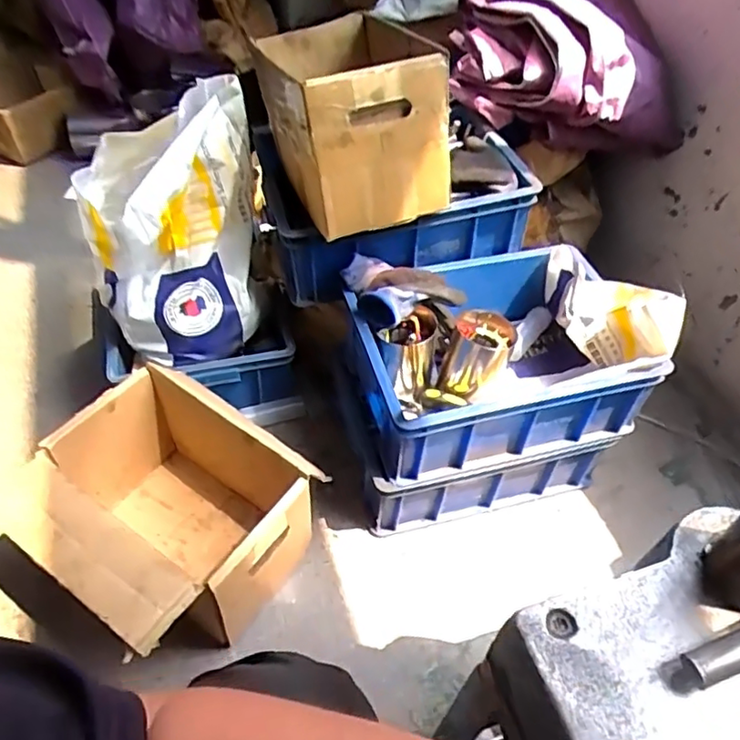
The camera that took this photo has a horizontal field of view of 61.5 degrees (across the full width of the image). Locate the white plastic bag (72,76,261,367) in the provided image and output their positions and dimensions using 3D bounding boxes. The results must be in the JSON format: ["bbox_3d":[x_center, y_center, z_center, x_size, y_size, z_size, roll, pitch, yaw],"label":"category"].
[{"bbox_3d":[-0.282,-0.192,0.923,0.235,0.337,0.189,-8,49,-12],"label":"white plastic bag"}]

